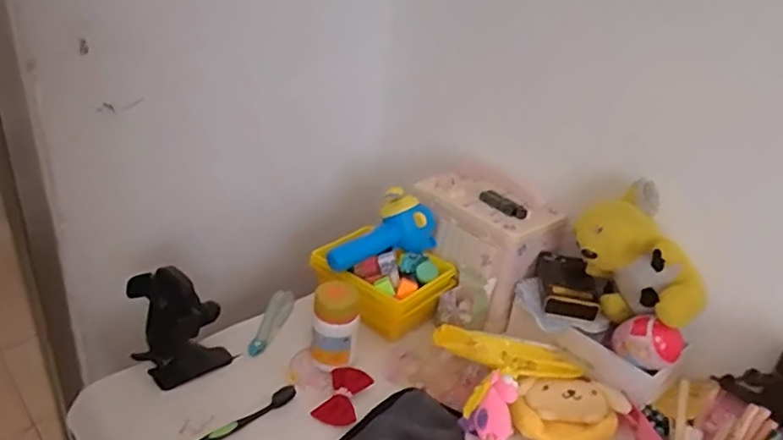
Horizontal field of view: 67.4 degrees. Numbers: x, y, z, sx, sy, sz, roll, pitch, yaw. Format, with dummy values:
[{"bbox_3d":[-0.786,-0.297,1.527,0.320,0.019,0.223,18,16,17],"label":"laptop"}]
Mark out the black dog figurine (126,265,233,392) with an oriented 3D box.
[{"bbox_3d":[-0.233,0.106,0.627,0.093,0.113,0.084,29,36,36],"label":"black dog figurine"}]

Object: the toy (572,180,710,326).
[{"bbox_3d":[0.263,0.039,0.616,0.062,0.123,0.133,-16,35,-34],"label":"toy"}]

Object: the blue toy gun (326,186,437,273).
[{"bbox_3d":[-0.014,0.022,0.718,0.137,0.075,0.052,-27,40,-13],"label":"blue toy gun"}]

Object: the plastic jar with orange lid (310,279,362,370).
[{"bbox_3d":[-0.059,0.114,0.638,0.051,0.088,0.040,5,29,0],"label":"plastic jar with orange lid"}]

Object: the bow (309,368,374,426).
[{"bbox_3d":[-0.051,0.181,0.609,0.046,0.008,0.069,13,29,14],"label":"bow"}]

